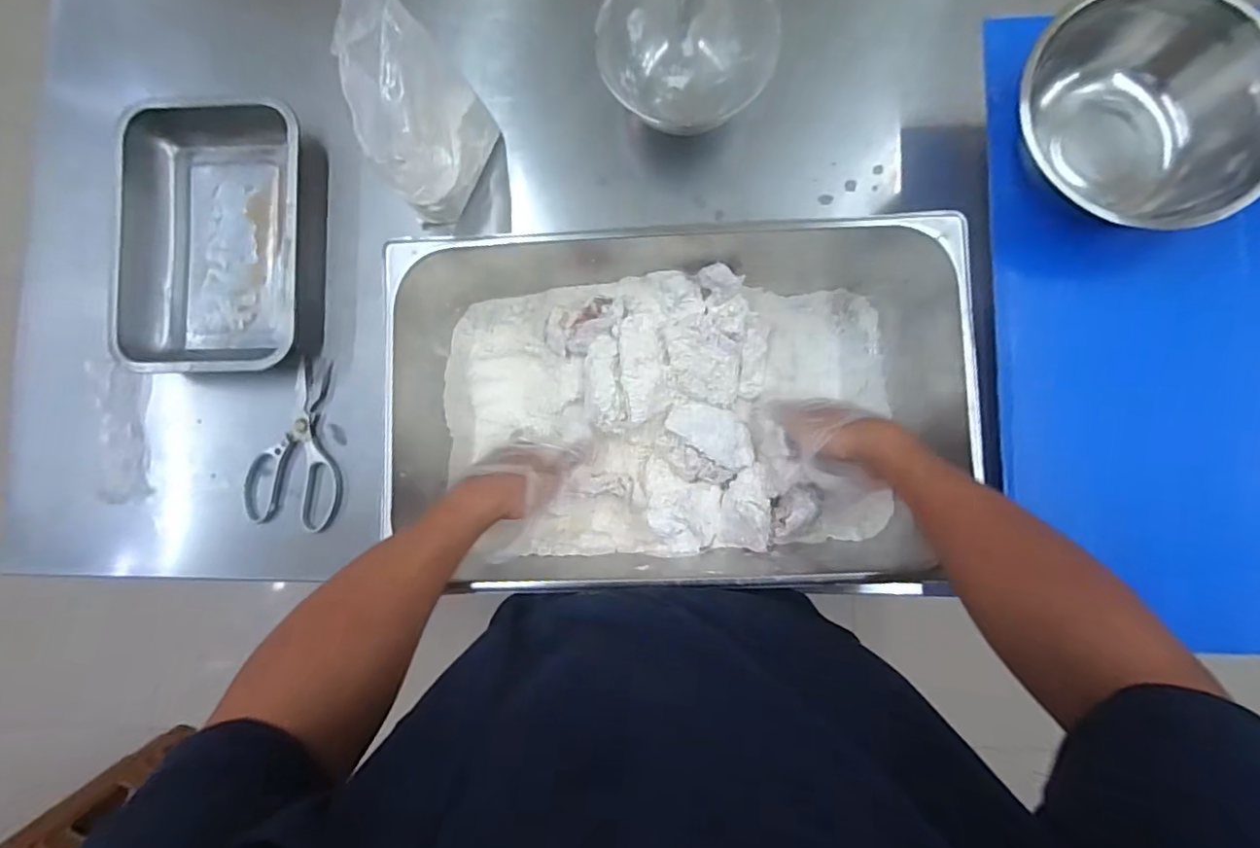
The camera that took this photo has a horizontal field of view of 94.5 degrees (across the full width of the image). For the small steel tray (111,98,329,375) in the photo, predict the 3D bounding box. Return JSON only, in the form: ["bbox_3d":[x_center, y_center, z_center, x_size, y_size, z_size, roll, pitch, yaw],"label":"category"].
[{"bbox_3d":[-0.465,-0.220,0.671,0.202,0.066,0.326,1,86,3],"label":"small steel tray"}]

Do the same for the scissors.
[{"bbox_3d":[-0.380,0.022,0.669,0.102,0.018,0.188,7,86,3],"label":"scissors"}]

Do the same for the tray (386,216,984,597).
[{"bbox_3d":[0.035,-0.020,0.584,0.497,0.155,0.333,-2,86,3],"label":"tray"}]

